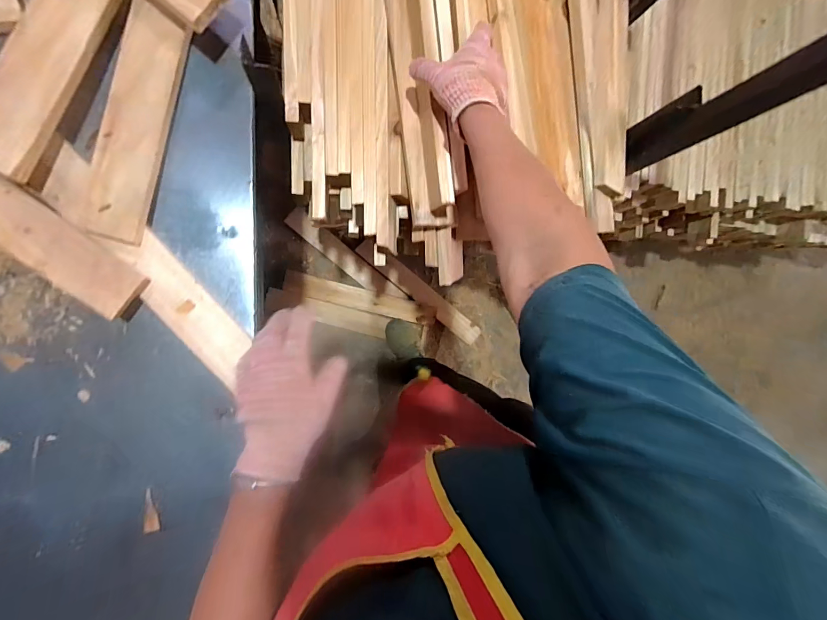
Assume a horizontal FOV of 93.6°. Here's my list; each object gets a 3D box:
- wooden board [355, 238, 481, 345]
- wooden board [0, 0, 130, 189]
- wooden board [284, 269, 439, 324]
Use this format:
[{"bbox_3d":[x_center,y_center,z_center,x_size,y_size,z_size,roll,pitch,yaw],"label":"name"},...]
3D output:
[{"bbox_3d":[0.030,-0.061,1.298,0.496,0.033,0.075,39,83,-14],"label":"wooden board"},{"bbox_3d":[-0.412,-0.381,0.473,0.076,0.023,0.474,22,84,-22],"label":"wooden board"},{"bbox_3d":[-0.166,-0.034,1.268,0.494,0.009,0.072,13,90,-10],"label":"wooden board"}]

